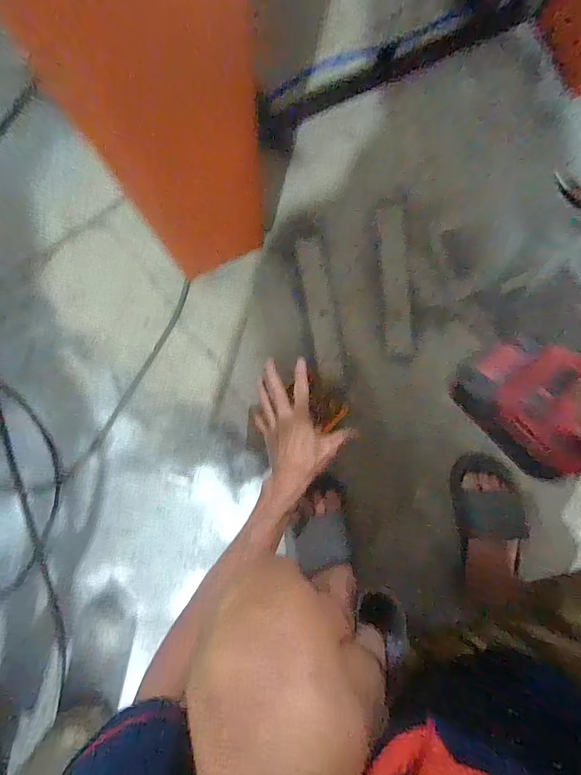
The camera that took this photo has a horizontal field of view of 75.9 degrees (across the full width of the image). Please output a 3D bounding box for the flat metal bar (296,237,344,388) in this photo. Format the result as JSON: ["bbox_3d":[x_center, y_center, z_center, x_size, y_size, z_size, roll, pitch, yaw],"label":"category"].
[{"bbox_3d":[0.052,-0.125,0.619,0.044,0.006,0.245,-10,89,-2],"label":"flat metal bar"}]

